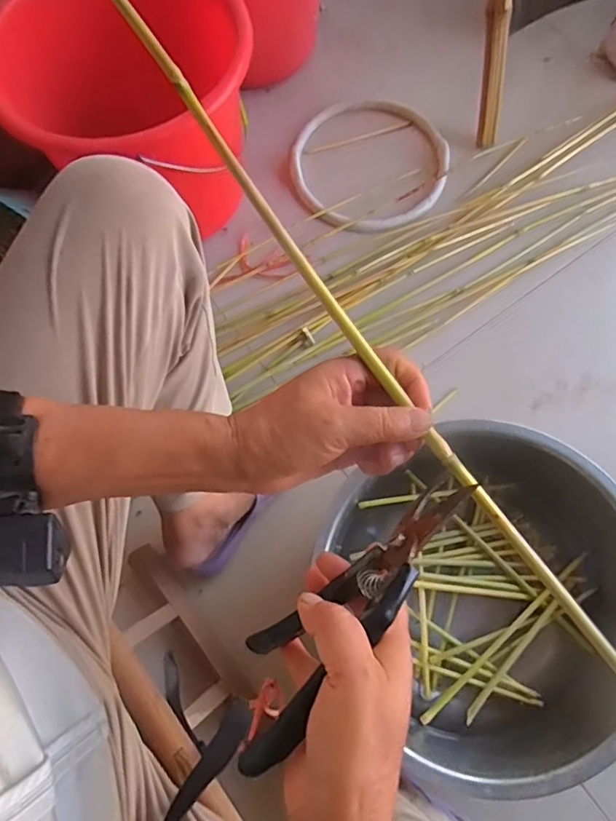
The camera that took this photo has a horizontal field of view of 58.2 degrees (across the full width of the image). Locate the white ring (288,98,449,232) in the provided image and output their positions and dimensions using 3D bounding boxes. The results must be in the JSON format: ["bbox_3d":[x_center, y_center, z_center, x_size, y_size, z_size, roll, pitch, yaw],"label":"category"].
[{"bbox_3d":[0.108,-0.428,0.950,0.263,0.026,0.289,0,74,0],"label":"white ring"}]

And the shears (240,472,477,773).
[{"bbox_3d":[0.020,0.114,0.338,0.046,0.102,0.183,39,78,11],"label":"shears"}]

